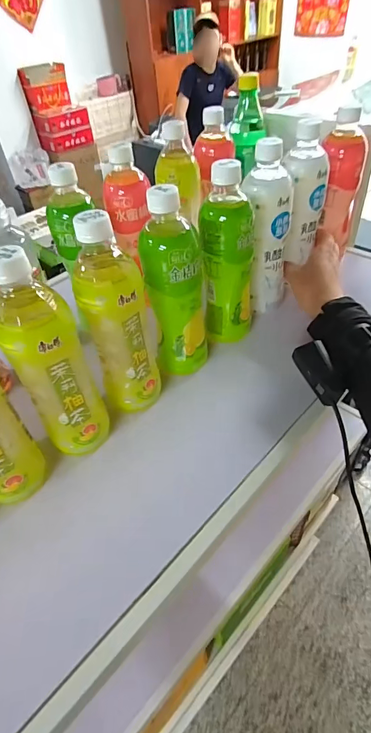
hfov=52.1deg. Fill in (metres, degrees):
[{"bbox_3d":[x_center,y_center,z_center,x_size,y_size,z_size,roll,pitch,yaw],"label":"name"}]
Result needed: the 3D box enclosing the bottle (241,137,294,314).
[{"bbox_3d":[0.105,-0.169,0.486,0.059,0.204,0.052,4,46,9],"label":"bottle"}]

